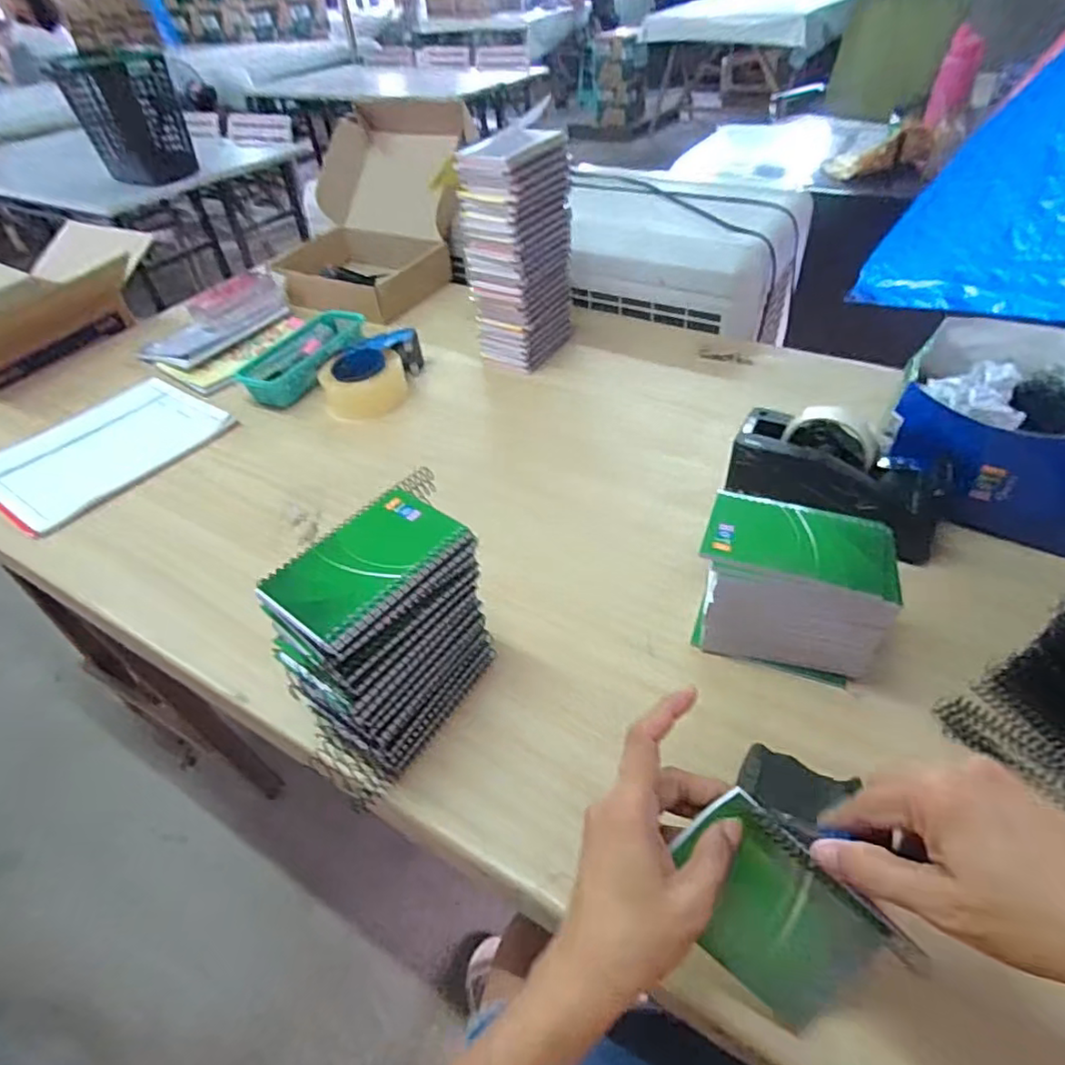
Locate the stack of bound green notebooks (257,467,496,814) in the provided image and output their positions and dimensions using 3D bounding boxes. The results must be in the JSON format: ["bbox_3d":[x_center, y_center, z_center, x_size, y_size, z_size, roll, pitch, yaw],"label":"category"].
[{"bbox_3d":[-0.118,0.086,0.477,0.096,0.167,0.161,25,52,28],"label":"stack of bound green notebooks"}]

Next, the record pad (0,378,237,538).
[{"bbox_3d":[-0.588,-0.122,0.839,0.259,0.013,0.278,24,51,27],"label":"record pad"}]

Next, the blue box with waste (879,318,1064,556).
[{"bbox_3d":[0.499,-0.116,0.629,0.214,0.133,0.242,29,54,30],"label":"blue box with waste"}]

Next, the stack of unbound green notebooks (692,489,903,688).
[{"bbox_3d":[0.213,0.047,0.516,0.144,0.122,0.086,11,46,17],"label":"stack of unbound green notebooks"}]

